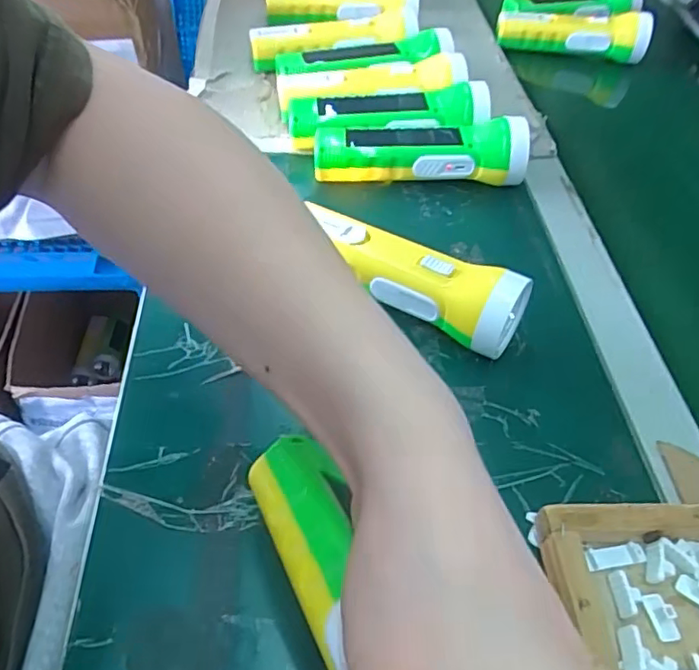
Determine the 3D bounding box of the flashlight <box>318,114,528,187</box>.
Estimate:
[{"bbox_3d":[0.058,-0.147,0.477,0.171,0.048,0.045,0,50,-5],"label":"flashlight"}]

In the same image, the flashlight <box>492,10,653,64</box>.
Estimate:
[{"bbox_3d":[0.262,-0.357,0.688,0.180,0.039,0.054,5,49,-4],"label":"flashlight"}]

